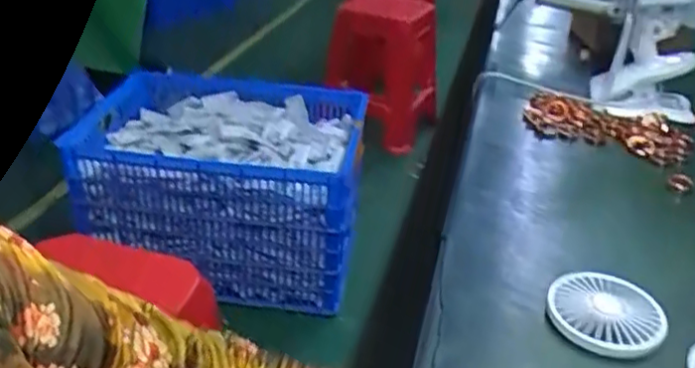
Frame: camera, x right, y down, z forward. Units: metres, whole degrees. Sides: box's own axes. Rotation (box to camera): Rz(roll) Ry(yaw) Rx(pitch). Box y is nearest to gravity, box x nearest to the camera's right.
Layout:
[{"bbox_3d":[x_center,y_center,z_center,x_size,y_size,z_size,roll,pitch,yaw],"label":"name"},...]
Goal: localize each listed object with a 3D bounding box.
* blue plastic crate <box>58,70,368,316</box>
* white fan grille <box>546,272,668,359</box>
[{"bbox_3d":[-0.279,0.016,1.528,0.604,0.374,0.413,9,32,8],"label":"blue plastic crate"},{"bbox_3d":[0.208,0.101,0.522,0.089,0.012,0.087,14,41,9],"label":"white fan grille"}]

